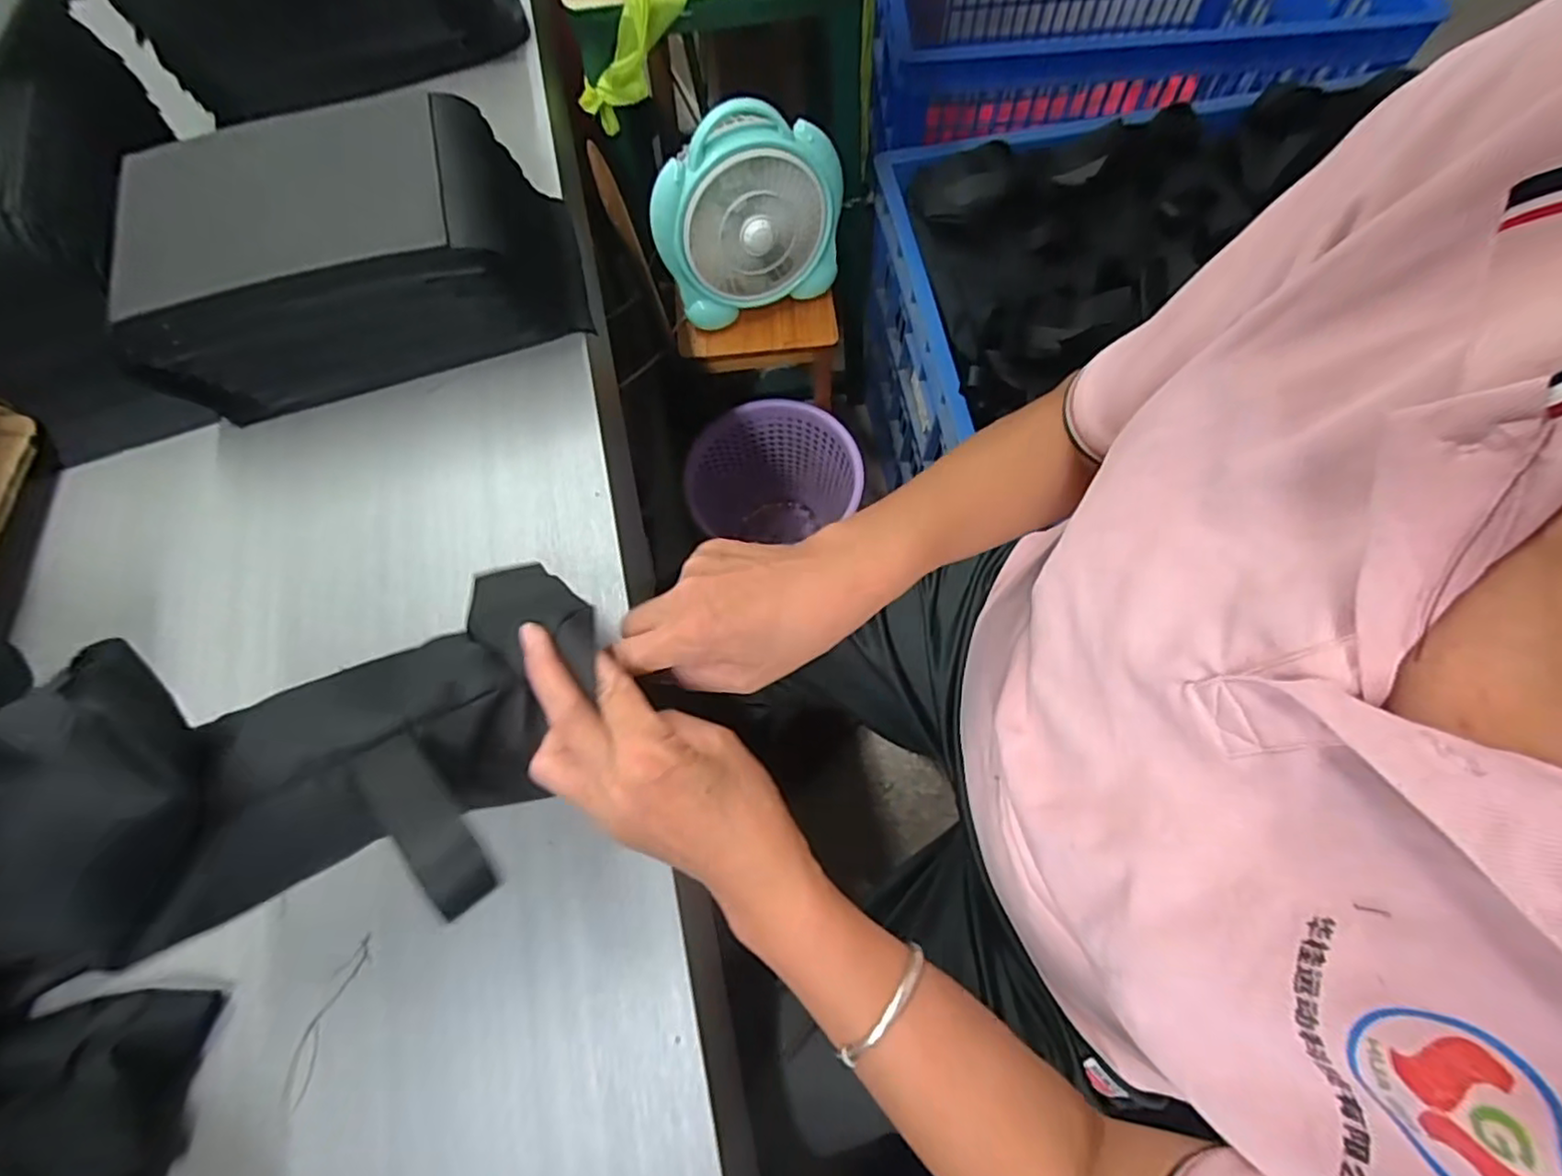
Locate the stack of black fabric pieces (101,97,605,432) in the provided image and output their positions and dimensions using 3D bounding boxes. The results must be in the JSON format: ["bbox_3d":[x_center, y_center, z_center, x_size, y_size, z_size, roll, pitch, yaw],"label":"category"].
[{"bbox_3d":[-0.325,-0.257,0.510,0.303,0.129,0.160,-14,70,-3],"label":"stack of black fabric pieces"}]

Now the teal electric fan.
[{"bbox_3d":[-0.040,-0.466,0.836,0.238,0.216,0.086,-18,70,-4],"label":"teal electric fan"}]

